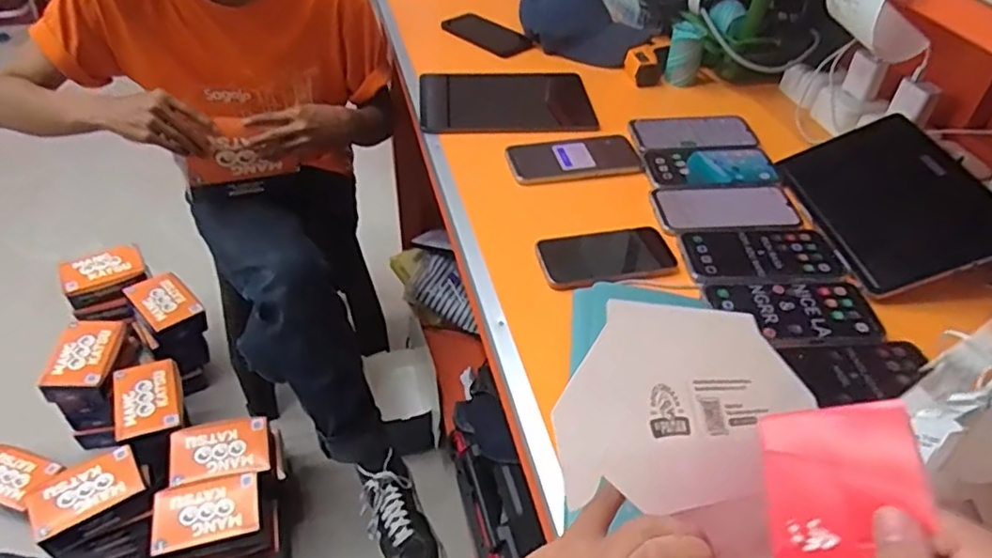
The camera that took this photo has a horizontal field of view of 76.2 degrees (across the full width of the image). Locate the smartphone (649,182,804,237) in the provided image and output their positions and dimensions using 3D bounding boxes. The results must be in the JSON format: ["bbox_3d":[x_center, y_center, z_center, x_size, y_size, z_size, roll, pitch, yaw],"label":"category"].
[{"bbox_3d":[0.278,-0.090,0.773,0.174,0.004,0.092,-4,45,-7],"label":"smartphone"}]

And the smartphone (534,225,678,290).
[{"bbox_3d":[0.121,-0.026,0.702,0.149,0.010,0.076,-8,46,-11],"label":"smartphone"}]

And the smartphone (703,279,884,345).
[{"bbox_3d":[0.306,0.032,0.652,0.159,0.005,0.086,-1,45,-3],"label":"smartphone"}]

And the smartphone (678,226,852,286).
[{"bbox_3d":[0.298,-0.031,0.712,0.177,0.004,0.086,-3,45,-6],"label":"smartphone"}]

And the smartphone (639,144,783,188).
[{"bbox_3d":[0.279,-0.149,0.833,0.169,0.006,0.087,-1,45,-4],"label":"smartphone"}]

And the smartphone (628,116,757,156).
[{"bbox_3d":[0.275,-0.207,0.891,0.172,0.004,0.084,-3,45,-6],"label":"smartphone"}]

